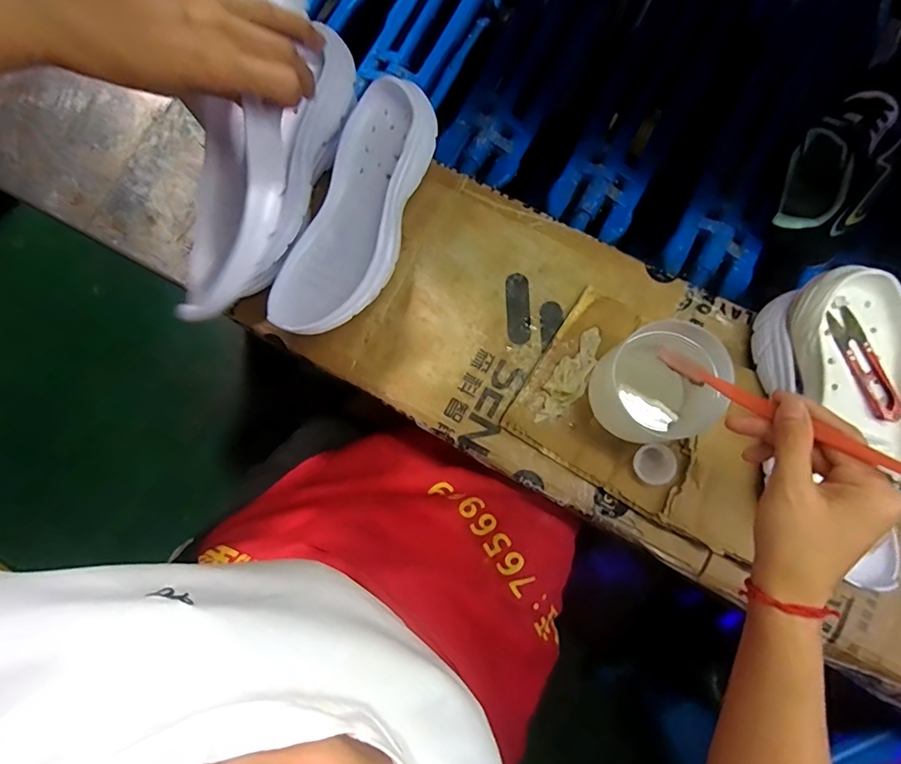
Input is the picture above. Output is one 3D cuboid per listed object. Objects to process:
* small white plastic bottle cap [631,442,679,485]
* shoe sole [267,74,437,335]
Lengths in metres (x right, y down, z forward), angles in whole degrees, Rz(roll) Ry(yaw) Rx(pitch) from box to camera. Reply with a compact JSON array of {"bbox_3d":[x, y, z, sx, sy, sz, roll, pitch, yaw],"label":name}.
[{"bbox_3d":[0.186,0.075,0.440,0.035,0.011,0.037,0,82,2],"label":"small white plastic bottle cap"},{"bbox_3d":[-0.088,-0.147,0.439,0.101,0.070,0.232,26,84,5],"label":"shoe sole"}]

